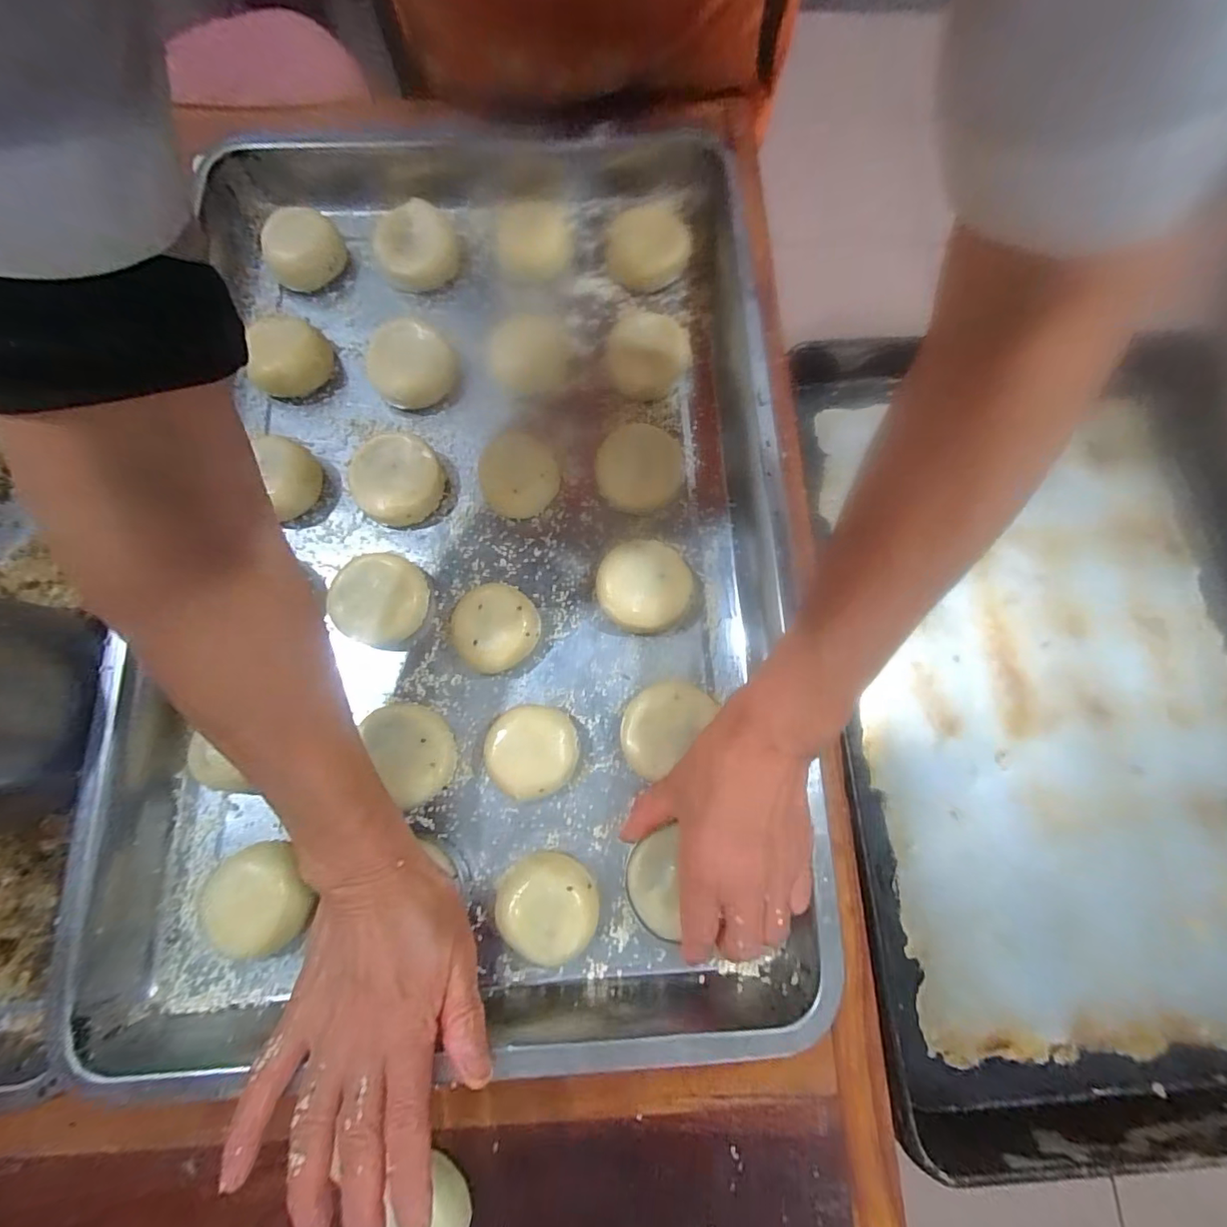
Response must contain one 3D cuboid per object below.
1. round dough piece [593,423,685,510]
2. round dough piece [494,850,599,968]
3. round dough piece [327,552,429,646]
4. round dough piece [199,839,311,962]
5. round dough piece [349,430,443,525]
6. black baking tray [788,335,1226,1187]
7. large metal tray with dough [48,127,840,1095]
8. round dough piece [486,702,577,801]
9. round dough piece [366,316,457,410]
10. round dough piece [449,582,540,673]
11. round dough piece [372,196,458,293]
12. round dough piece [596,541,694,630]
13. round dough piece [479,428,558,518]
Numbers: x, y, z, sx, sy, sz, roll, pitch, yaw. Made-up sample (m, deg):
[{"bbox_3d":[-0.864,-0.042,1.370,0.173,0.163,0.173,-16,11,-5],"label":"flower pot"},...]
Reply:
[{"bbox_3d":[0.017,-0.099,0.367,0.057,0.020,0.057,0,77,-1],"label":"round dough piece"},{"bbox_3d":[-0.037,0.165,0.299,0.054,0.027,0.054,0,77,-1],"label":"round dough piece"},{"bbox_3d":[-0.149,-0.010,0.338,0.052,0.032,0.058,12,77,2],"label":"round dough piece"},{"bbox_3d":[-0.200,0.157,0.296,0.056,0.020,0.053,0,77,-1],"label":"round dough piece"},{"bbox_3d":[-0.148,-0.090,0.362,0.061,0.020,0.057,0,77,-1],"label":"round dough piece"},{"bbox_3d":[0.404,0.084,0.421,0.455,0.053,0.564,-2,77,-2],"label":"black baking tray"},{"bbox_3d":[-0.090,-0.074,0.358,0.375,0.071,0.620,-1,77,-1],"label":"large metal tray with dough"},{"bbox_3d":[-0.049,0.083,0.320,0.052,0.022,0.052,0,77,-1],"label":"round dough piece"},{"bbox_3d":[-0.144,-0.179,0.381,0.057,0.023,0.057,0,77,-1],"label":"round dough piece"},{"bbox_3d":[-0.075,0.010,0.336,0.054,0.026,0.052,0,77,-1],"label":"round dough piece"},{"bbox_3d":[-0.145,-0.270,0.388,0.055,0.020,0.056,-14,77,-5],"label":"round dough piece"},{"bbox_3d":[0.020,-0.017,0.347,0.059,0.021,0.055,0,77,-1],"label":"round dough piece"},{"bbox_3d":[-0.065,-0.096,0.361,0.052,0.028,0.063,-19,78,-6],"label":"round dough piece"}]

